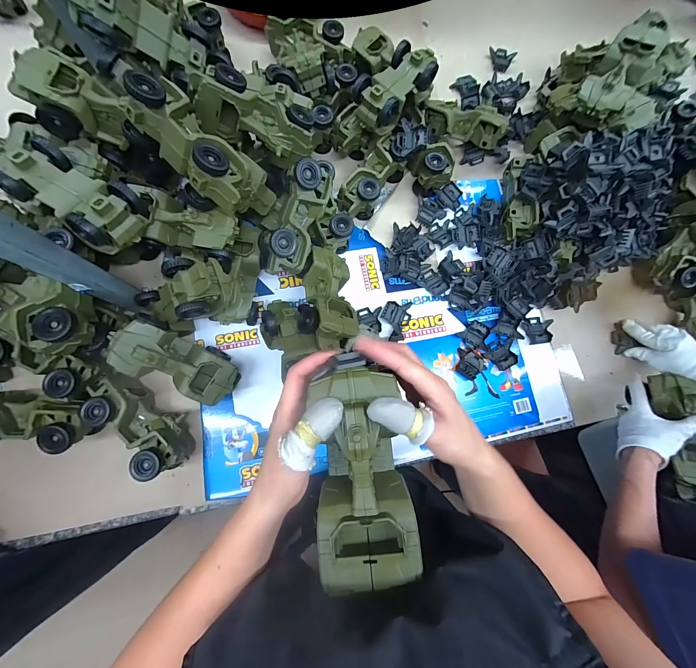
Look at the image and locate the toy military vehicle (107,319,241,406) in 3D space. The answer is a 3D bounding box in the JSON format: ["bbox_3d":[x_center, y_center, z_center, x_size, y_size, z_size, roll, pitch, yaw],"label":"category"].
[{"bbox_3d":[-0.267,0.047,0.473,0.180,0.058,0.080,33,78,-33],"label":"toy military vehicle"}]

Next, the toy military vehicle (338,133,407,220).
[{"bbox_3d":[0.046,-0.300,0.591,0.066,0.068,0.161,37,80,1],"label":"toy military vehicle"}]

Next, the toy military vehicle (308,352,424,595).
[{"bbox_3d":[0.010,0.111,0.251,0.075,0.056,0.171,-4,83,-6],"label":"toy military vehicle"}]

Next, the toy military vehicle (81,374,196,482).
[{"bbox_3d":[-0.335,0.141,0.485,0.183,0.079,0.080,41,80,1],"label":"toy military vehicle"}]

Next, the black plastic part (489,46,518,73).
[{"bbox_3d":[0.361,-0.651,0.711,0.061,0.013,0.061,21,80,-2],"label":"black plastic part"}]

